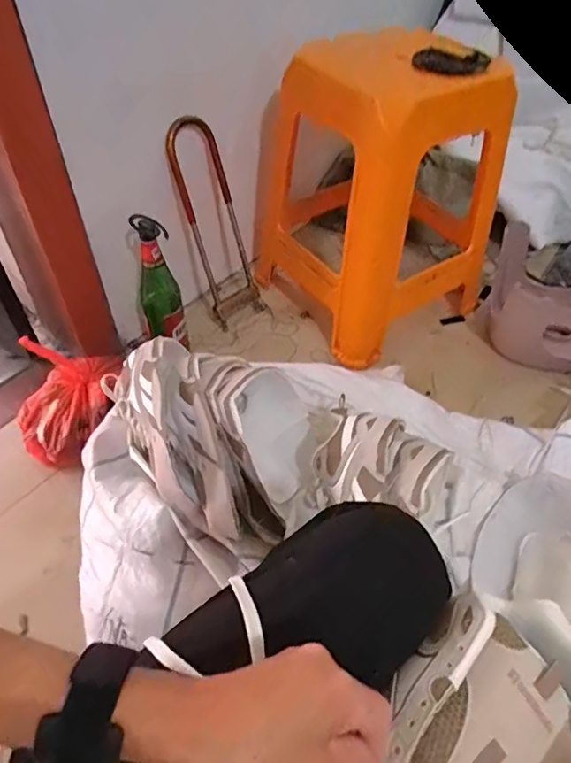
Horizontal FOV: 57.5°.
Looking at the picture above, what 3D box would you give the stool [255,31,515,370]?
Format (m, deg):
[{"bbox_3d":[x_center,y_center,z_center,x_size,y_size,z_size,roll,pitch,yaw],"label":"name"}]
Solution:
[{"bbox_3d":[0.164,-0.360,0.994,0.334,0.453,0.373,-29,55,-24],"label":"stool"}]

